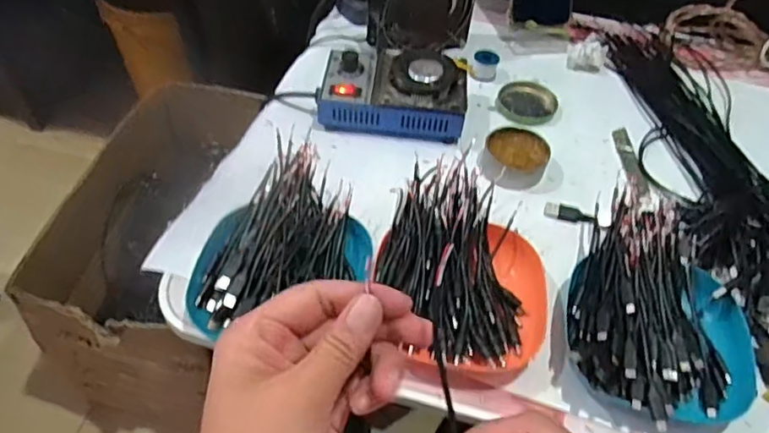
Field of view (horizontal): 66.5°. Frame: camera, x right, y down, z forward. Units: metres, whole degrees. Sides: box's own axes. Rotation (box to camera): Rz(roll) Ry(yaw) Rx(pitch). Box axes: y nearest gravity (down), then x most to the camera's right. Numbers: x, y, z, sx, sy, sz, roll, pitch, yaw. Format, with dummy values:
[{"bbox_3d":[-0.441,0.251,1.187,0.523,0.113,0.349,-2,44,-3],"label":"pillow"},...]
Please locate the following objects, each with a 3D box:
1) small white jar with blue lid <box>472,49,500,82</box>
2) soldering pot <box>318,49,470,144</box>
[{"bbox_3d":[0.116,-0.173,0.674,0.028,0.025,0.028,2,52,-2],"label":"small white jar with blue lid"},{"bbox_3d":[0.011,-0.132,0.616,0.149,0.066,0.088,9,52,4],"label":"soldering pot"}]

